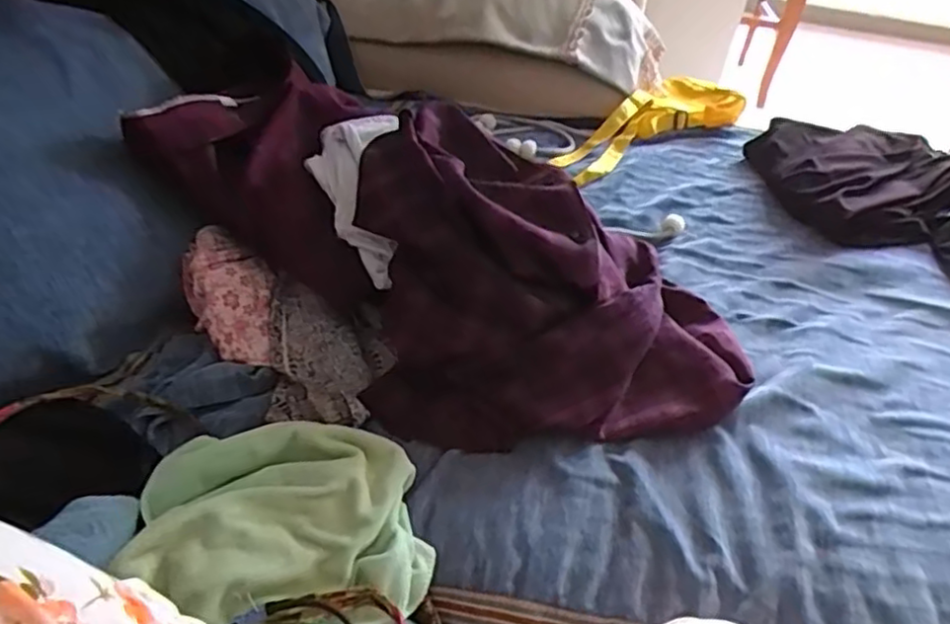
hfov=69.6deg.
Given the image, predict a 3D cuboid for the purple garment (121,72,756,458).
[{"bbox_3d":[-0.021,-0.057,0.661,0.546,0.175,0.270,26,45,21],"label":"purple garment"}]

